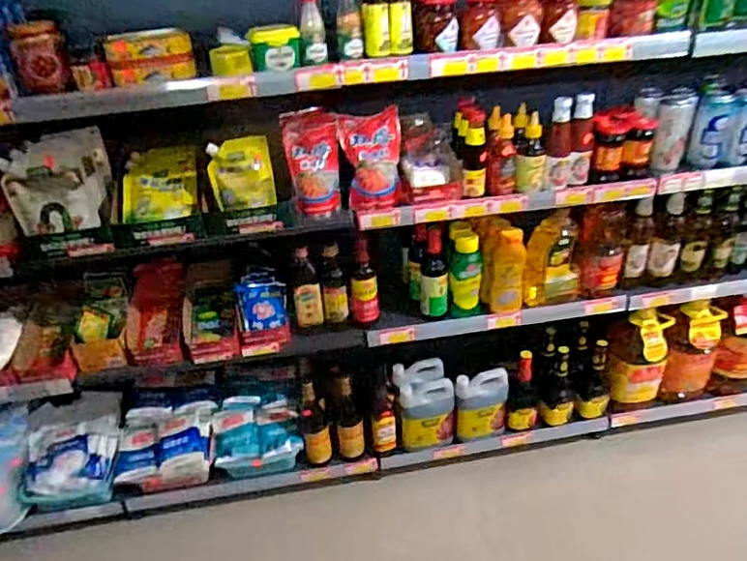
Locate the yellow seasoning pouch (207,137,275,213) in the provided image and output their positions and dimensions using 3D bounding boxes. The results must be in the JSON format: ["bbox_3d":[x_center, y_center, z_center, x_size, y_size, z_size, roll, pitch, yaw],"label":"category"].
[{"bbox_3d":[-0.262,-0.210,1.117,0.122,0.126,0.044,-6,34,-4],"label":"yellow seasoning pouch"}]

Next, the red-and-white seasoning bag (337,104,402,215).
[{"bbox_3d":[-0.003,-0.236,1.134,0.115,0.185,0.083,-3,34,0],"label":"red-and-white seasoning bag"}]

